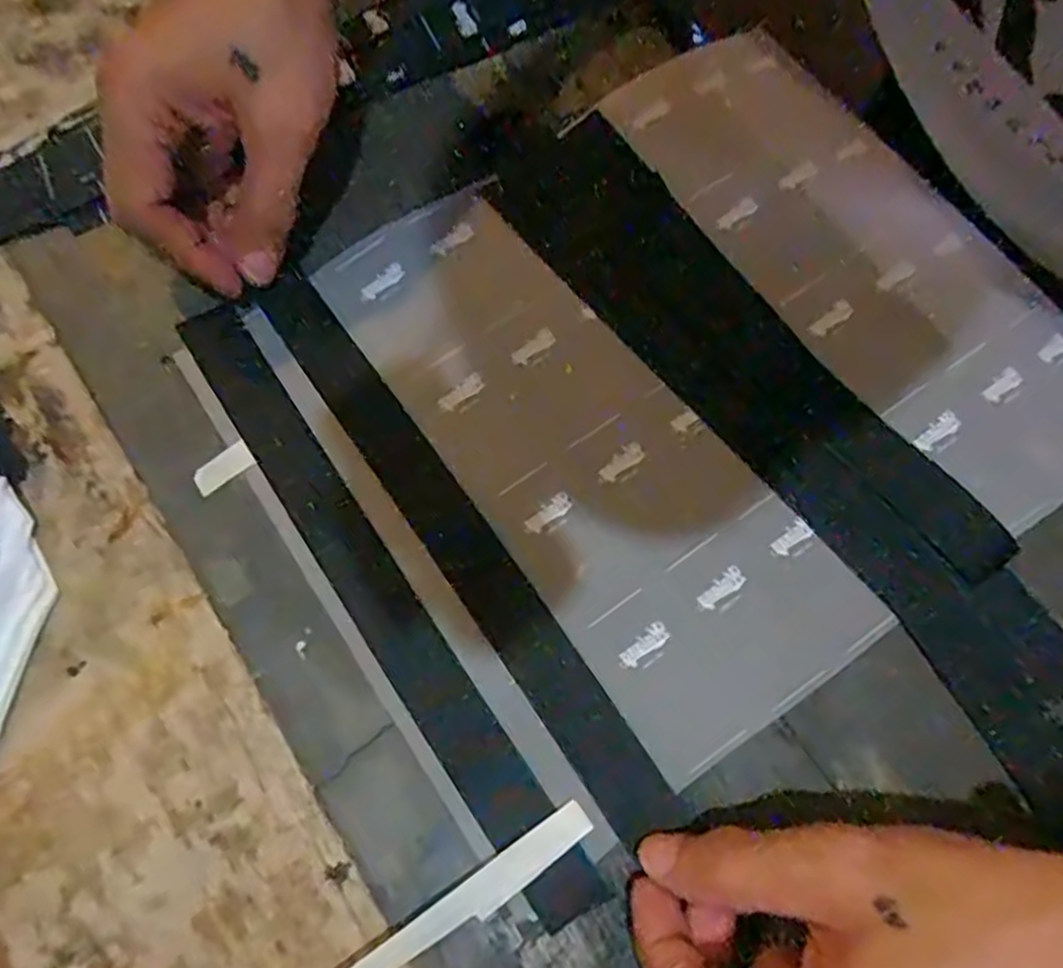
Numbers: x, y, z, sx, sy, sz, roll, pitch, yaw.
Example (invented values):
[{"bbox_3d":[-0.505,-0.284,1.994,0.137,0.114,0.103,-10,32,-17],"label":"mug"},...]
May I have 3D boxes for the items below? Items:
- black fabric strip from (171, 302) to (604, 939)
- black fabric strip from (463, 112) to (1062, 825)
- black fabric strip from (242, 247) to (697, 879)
[{"bbox_3d":[-0.062,0.038,0.293,0.024,0.005,0.274,-34,75,-10],"label":"black fabric strip"},{"bbox_3d":[0.097,-0.033,0.308,0.066,0.004,0.344,-33,75,-10],"label":"black fabric strip"},{"bbox_3d":[-0.031,0.017,0.297,0.025,0.006,0.262,-34,76,-10],"label":"black fabric strip"}]

